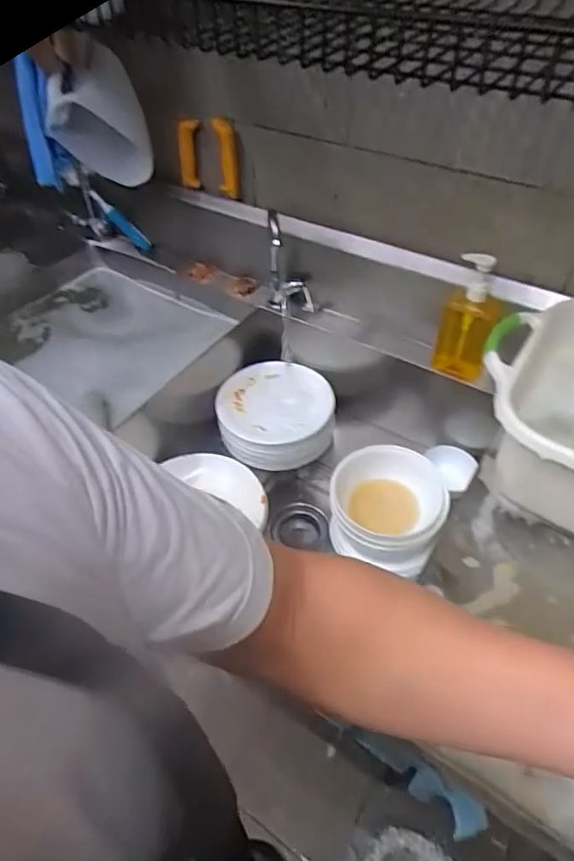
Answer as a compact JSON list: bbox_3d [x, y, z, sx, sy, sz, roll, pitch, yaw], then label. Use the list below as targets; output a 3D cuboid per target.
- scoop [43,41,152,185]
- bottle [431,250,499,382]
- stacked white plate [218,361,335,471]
[{"bbox_3d":[-0.360,-0.599,1.025,0.177,0.195,0.101,-2,48,1],"label":"scoop"},{"bbox_3d":[0.305,-0.183,0.894,0.081,0.218,0.066,10,49,11],"label":"bottle"},{"bbox_3d":[-0.021,-0.035,1.093,0.231,0.078,0.221,-1,48,1],"label":"stacked white plate"}]

